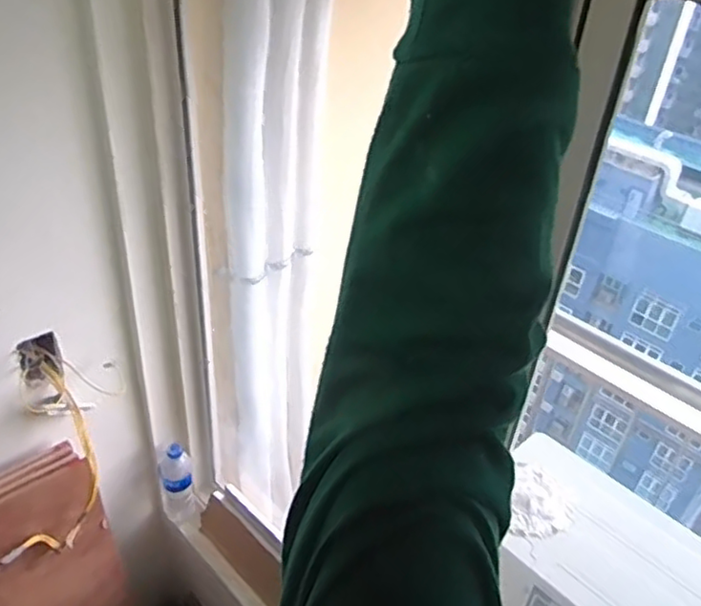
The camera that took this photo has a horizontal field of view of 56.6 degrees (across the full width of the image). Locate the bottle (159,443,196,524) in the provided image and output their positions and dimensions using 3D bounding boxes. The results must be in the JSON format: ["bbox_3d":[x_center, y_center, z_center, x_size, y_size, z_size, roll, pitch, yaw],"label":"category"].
[{"bbox_3d":[-0.361,0.380,1.359,0.069,0.187,0.053,-10,37,-19],"label":"bottle"}]

